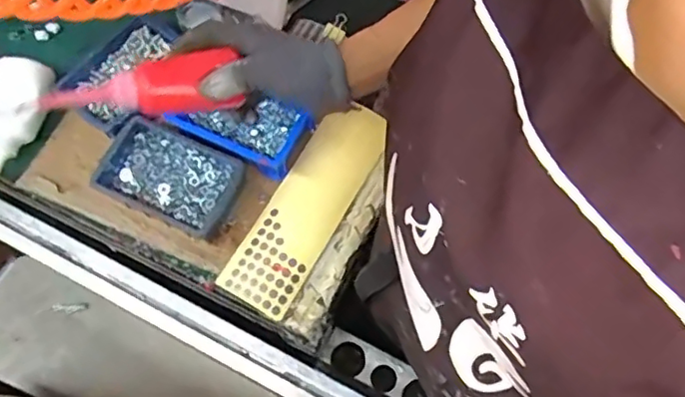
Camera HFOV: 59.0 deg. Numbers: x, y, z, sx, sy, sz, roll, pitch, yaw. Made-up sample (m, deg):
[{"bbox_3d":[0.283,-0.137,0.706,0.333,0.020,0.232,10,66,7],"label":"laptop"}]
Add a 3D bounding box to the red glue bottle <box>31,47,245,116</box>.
[{"bbox_3d":[-0.160,-0.084,0.476,0.146,0.032,0.041,-15,70,-15],"label":"red glue bottle"}]

